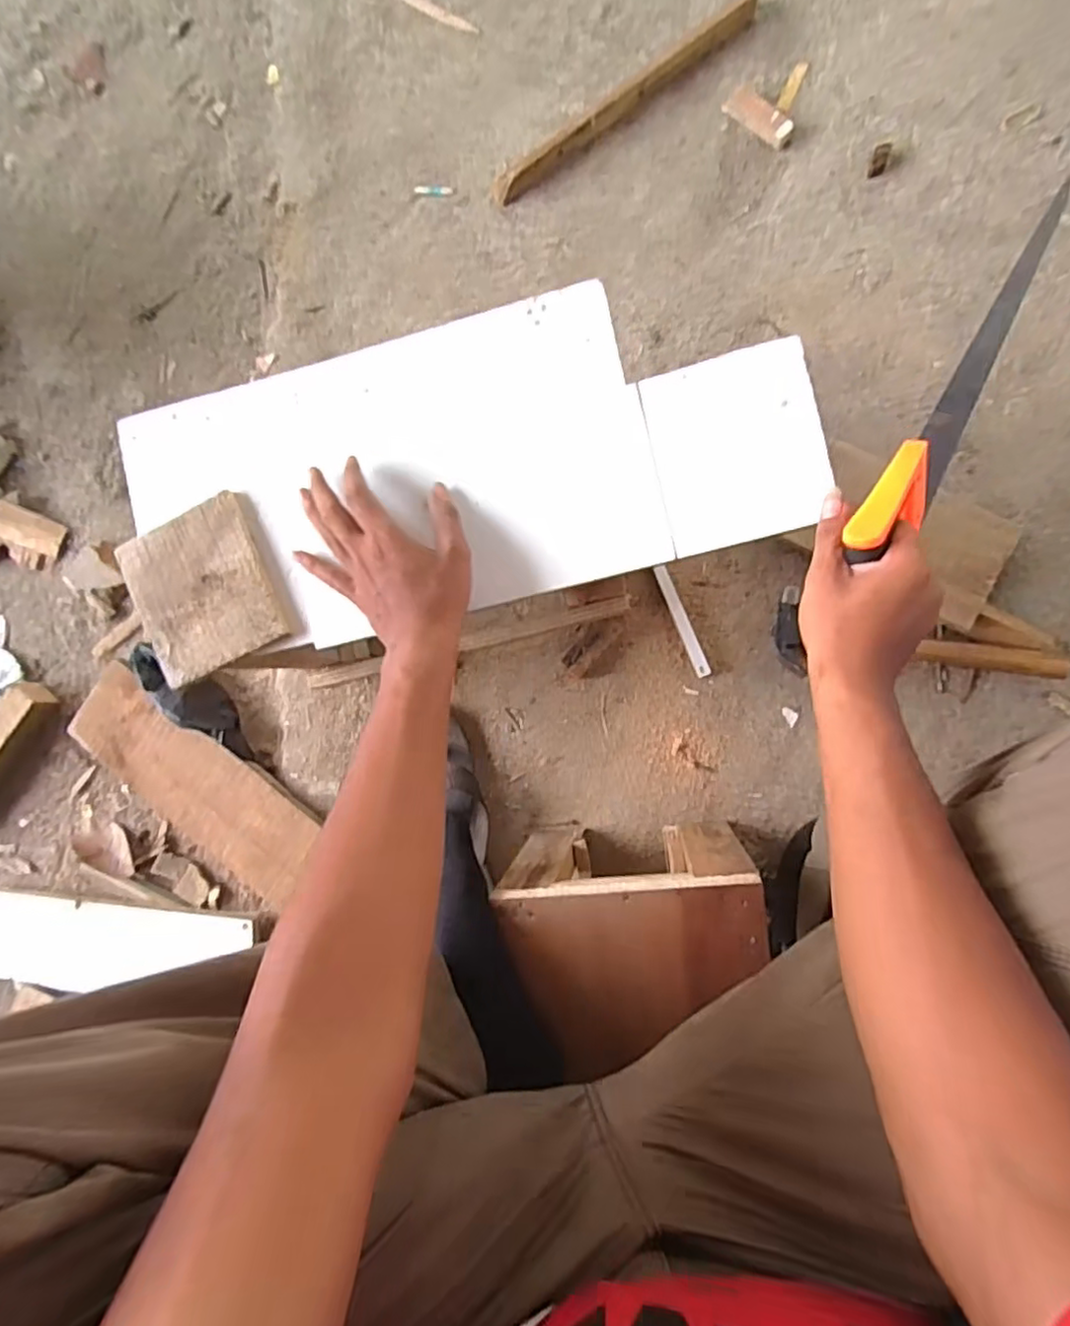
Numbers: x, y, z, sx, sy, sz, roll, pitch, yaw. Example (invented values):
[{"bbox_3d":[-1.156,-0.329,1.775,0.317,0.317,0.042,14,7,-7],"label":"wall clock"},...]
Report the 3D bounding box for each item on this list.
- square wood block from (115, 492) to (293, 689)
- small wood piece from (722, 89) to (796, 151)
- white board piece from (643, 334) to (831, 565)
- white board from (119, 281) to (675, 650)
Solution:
[{"bbox_3d":[-0.275,-0.059,0.533,0.119,0.013,0.125,-25,84,8],"label":"square wood block"},{"bbox_3d":[0.254,-0.617,0.729,0.086,0.013,0.033,45,95,8],"label":"small wood piece"},{"bbox_3d":[0.145,-0.154,0.462,0.114,0.010,0.132,-12,86,9],"label":"white board piece"},{"bbox_3d":[-0.124,-0.143,0.515,0.418,0.022,0.225,-12,86,9],"label":"white board"}]

